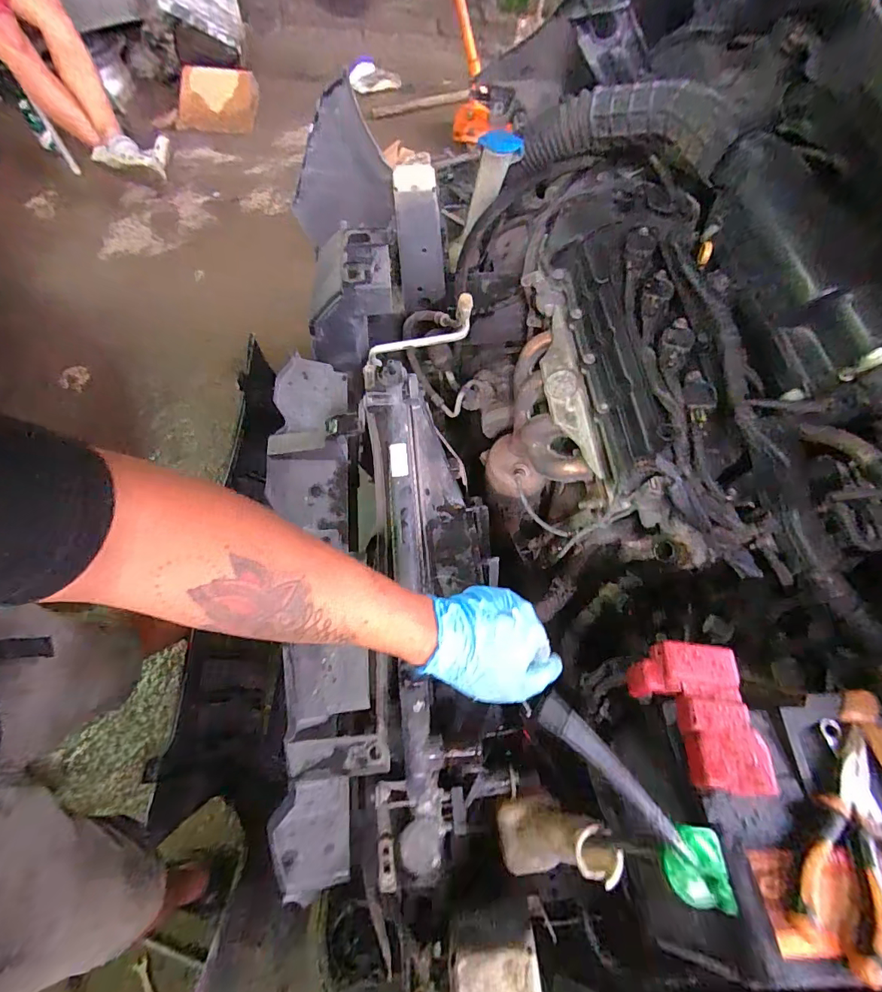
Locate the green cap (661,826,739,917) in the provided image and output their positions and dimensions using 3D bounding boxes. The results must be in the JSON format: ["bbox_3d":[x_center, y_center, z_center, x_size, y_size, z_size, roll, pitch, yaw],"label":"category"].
[{"bbox_3d":[0.165,0.239,0.286,0.039,0.016,0.043,3,67,0],"label":"green cap"}]

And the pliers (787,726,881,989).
[{"bbox_3d":[0.282,0.235,0.308,0.048,0.019,0.145,36,59,13],"label":"pliers"}]

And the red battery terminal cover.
[{"bbox_3d":[0.193,0.167,0.338,0.073,0.042,0.105,-1,67,-2],"label":"red battery terminal cover"}]

